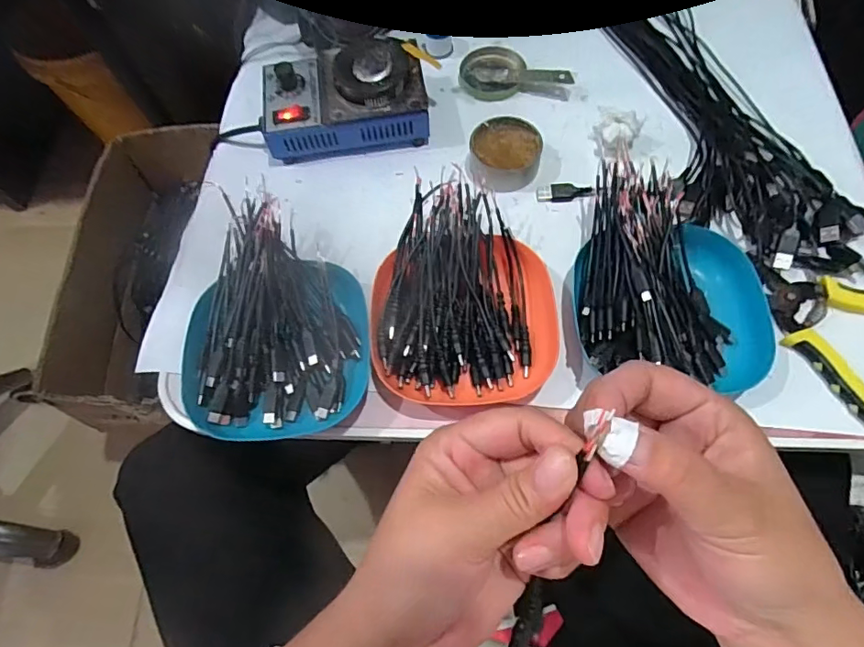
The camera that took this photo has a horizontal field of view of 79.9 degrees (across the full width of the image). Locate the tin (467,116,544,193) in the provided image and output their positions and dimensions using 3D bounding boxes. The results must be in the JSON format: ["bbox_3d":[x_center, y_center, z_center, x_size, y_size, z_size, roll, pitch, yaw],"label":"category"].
[{"bbox_3d":[0.067,-0.152,0.468,0.063,0.028,0.068,-1,67,3],"label":"tin"}]

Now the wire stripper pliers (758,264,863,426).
[{"bbox_3d":[0.310,0.007,0.387,0.133,0.012,0.107,36,73,16],"label":"wire stripper pliers"}]

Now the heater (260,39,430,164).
[{"bbox_3d":[-0.083,-0.212,0.484,0.152,0.060,0.089,-10,67,-1],"label":"heater"}]

